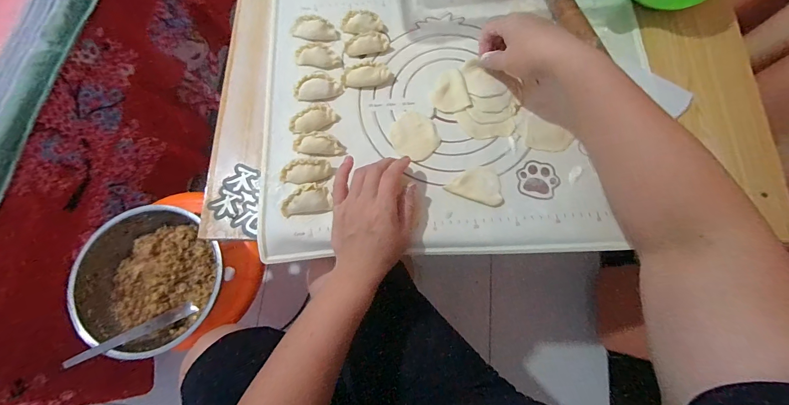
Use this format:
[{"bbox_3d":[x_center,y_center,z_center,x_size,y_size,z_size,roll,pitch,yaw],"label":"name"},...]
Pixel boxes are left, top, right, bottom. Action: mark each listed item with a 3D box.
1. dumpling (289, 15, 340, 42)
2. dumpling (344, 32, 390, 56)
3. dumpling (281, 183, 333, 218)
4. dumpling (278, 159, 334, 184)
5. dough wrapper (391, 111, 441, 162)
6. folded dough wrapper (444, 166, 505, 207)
[{"bbox_3d":[-0.107,-0.231,0.456,0.061,0.021,0.026,14,76,3],"label":"dumpling"},{"bbox_3d":[-0.036,-0.209,0.443,0.058,0.022,0.023,-8,76,-3],"label":"dumpling"},{"bbox_3d":[-0.102,-0.003,0.389,0.056,0.017,0.030,-10,76,-3],"label":"dumpling"},{"bbox_3d":[-0.106,-0.037,0.399,0.060,0.014,0.026,0,76,-1],"label":"dumpling"},{"bbox_3d":[0.026,-0.082,0.419,0.059,0.004,0.059,0,76,-1],"label":"dough wrapper"},{"bbox_3d":[0.098,-0.023,0.399,0.064,0.009,0.045,18,76,4],"label":"folded dough wrapper"}]

